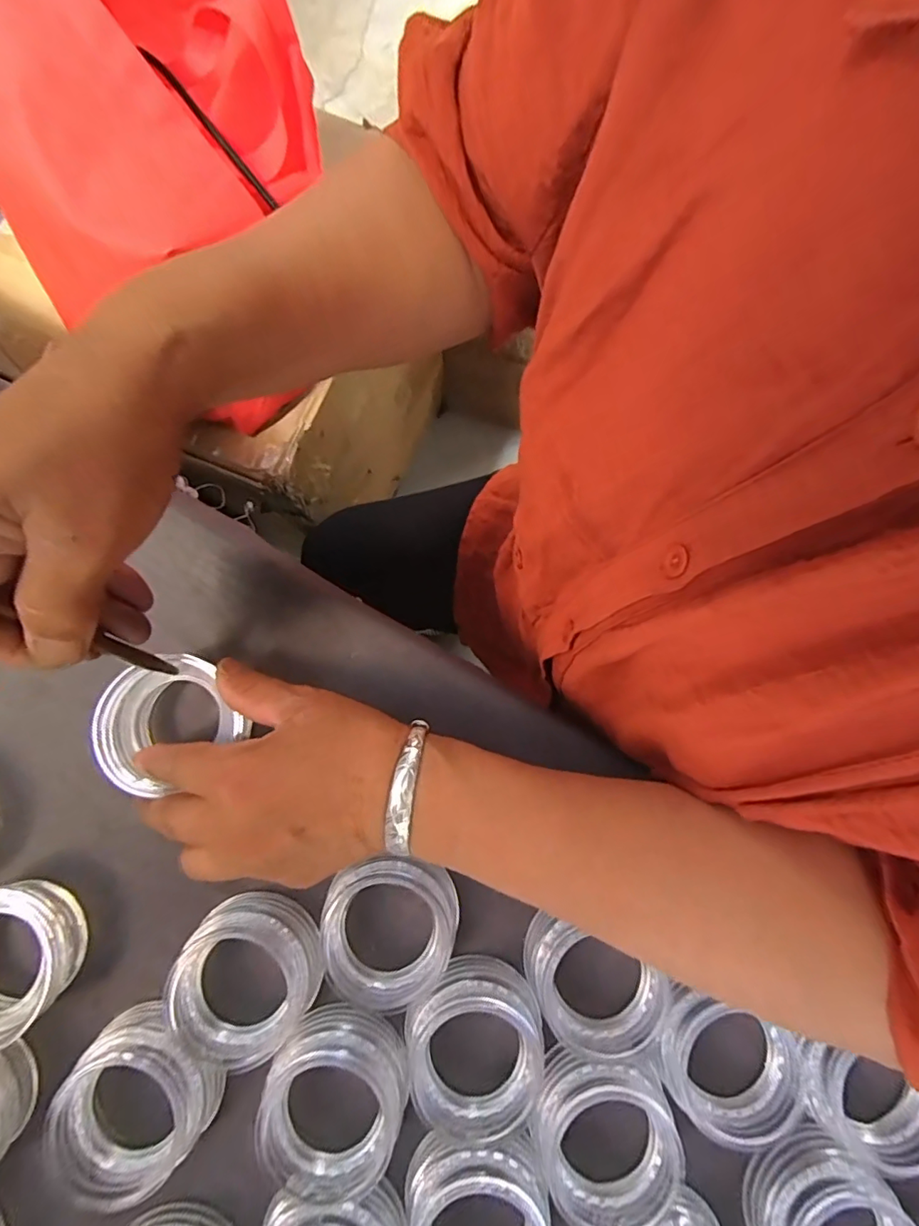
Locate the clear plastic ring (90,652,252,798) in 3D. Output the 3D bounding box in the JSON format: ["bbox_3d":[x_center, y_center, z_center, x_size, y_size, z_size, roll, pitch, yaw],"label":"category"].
[{"bbox_3d":[-0.145,0.052,0.260,0.062,0.022,0.058,0,79,-1],"label":"clear plastic ring"}]

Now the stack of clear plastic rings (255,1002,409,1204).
[{"bbox_3d":[-0.059,0.229,0.245,0.063,0.024,0.069,25,82,3],"label":"stack of clear plastic rings"}]

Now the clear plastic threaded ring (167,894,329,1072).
[{"bbox_3d":[-0.104,0.176,0.252,0.064,0.030,0.070,0,81,-1],"label":"clear plastic threaded ring"}]

